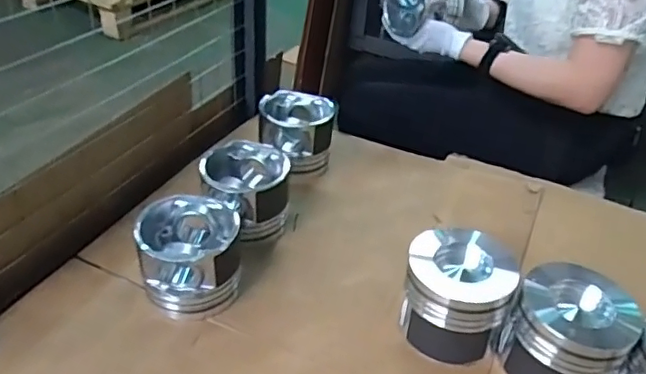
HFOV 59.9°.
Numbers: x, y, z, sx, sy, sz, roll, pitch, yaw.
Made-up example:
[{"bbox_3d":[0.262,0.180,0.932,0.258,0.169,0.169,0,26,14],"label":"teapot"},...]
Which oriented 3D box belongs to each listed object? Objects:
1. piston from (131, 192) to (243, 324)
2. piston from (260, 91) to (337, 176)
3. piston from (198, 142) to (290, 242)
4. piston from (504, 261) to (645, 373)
[{"bbox_3d":[-0.155,0.074,0.660,0.112,0.085,0.128,-7,39,-14],"label":"piston"},{"bbox_3d":[-0.040,-0.083,0.877,0.114,0.090,0.109,1,38,-5],"label":"piston"},{"bbox_3d":[-0.103,0.007,0.749,0.120,0.091,0.120,3,38,-2],"label":"piston"},{"bbox_3d":[0.255,0.146,0.577,0.110,0.095,0.112,29,44,29],"label":"piston"}]

